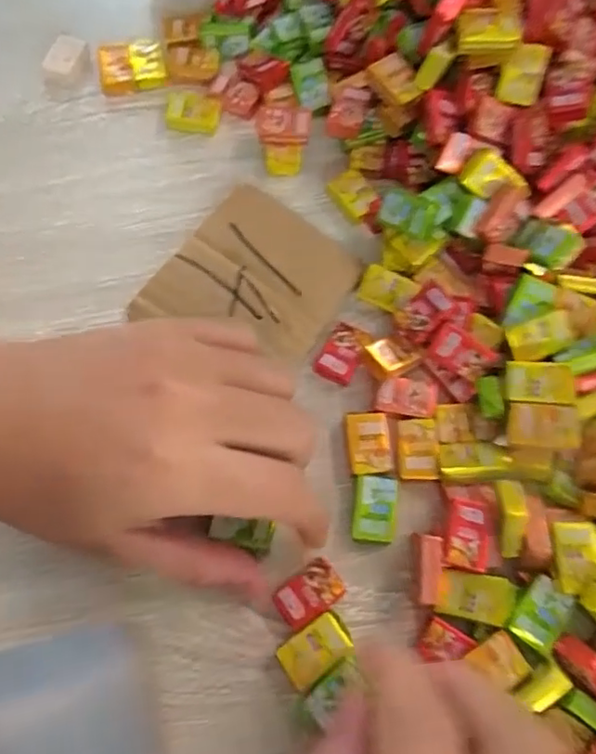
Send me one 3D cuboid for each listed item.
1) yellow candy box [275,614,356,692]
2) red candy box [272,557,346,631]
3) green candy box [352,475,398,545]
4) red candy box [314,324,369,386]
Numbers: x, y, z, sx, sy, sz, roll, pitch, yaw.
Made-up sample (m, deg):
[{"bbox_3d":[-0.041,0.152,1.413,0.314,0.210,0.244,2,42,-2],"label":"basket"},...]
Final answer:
[{"bbox_3d":[0.007,0.103,0.224,0.027,0.009,0.017,-33,74,-13],"label":"yellow candy box"},{"bbox_3d":[0.004,0.085,0.232,0.026,0.008,0.016,-36,75,-14],"label":"red candy box"},{"bbox_3d":[0.031,0.054,0.244,0.017,0.009,0.026,6,70,0],"label":"green candy box"},{"bbox_3d":[0.020,-0.011,0.268,0.017,0.007,0.027,30,72,9],"label":"red candy box"}]

